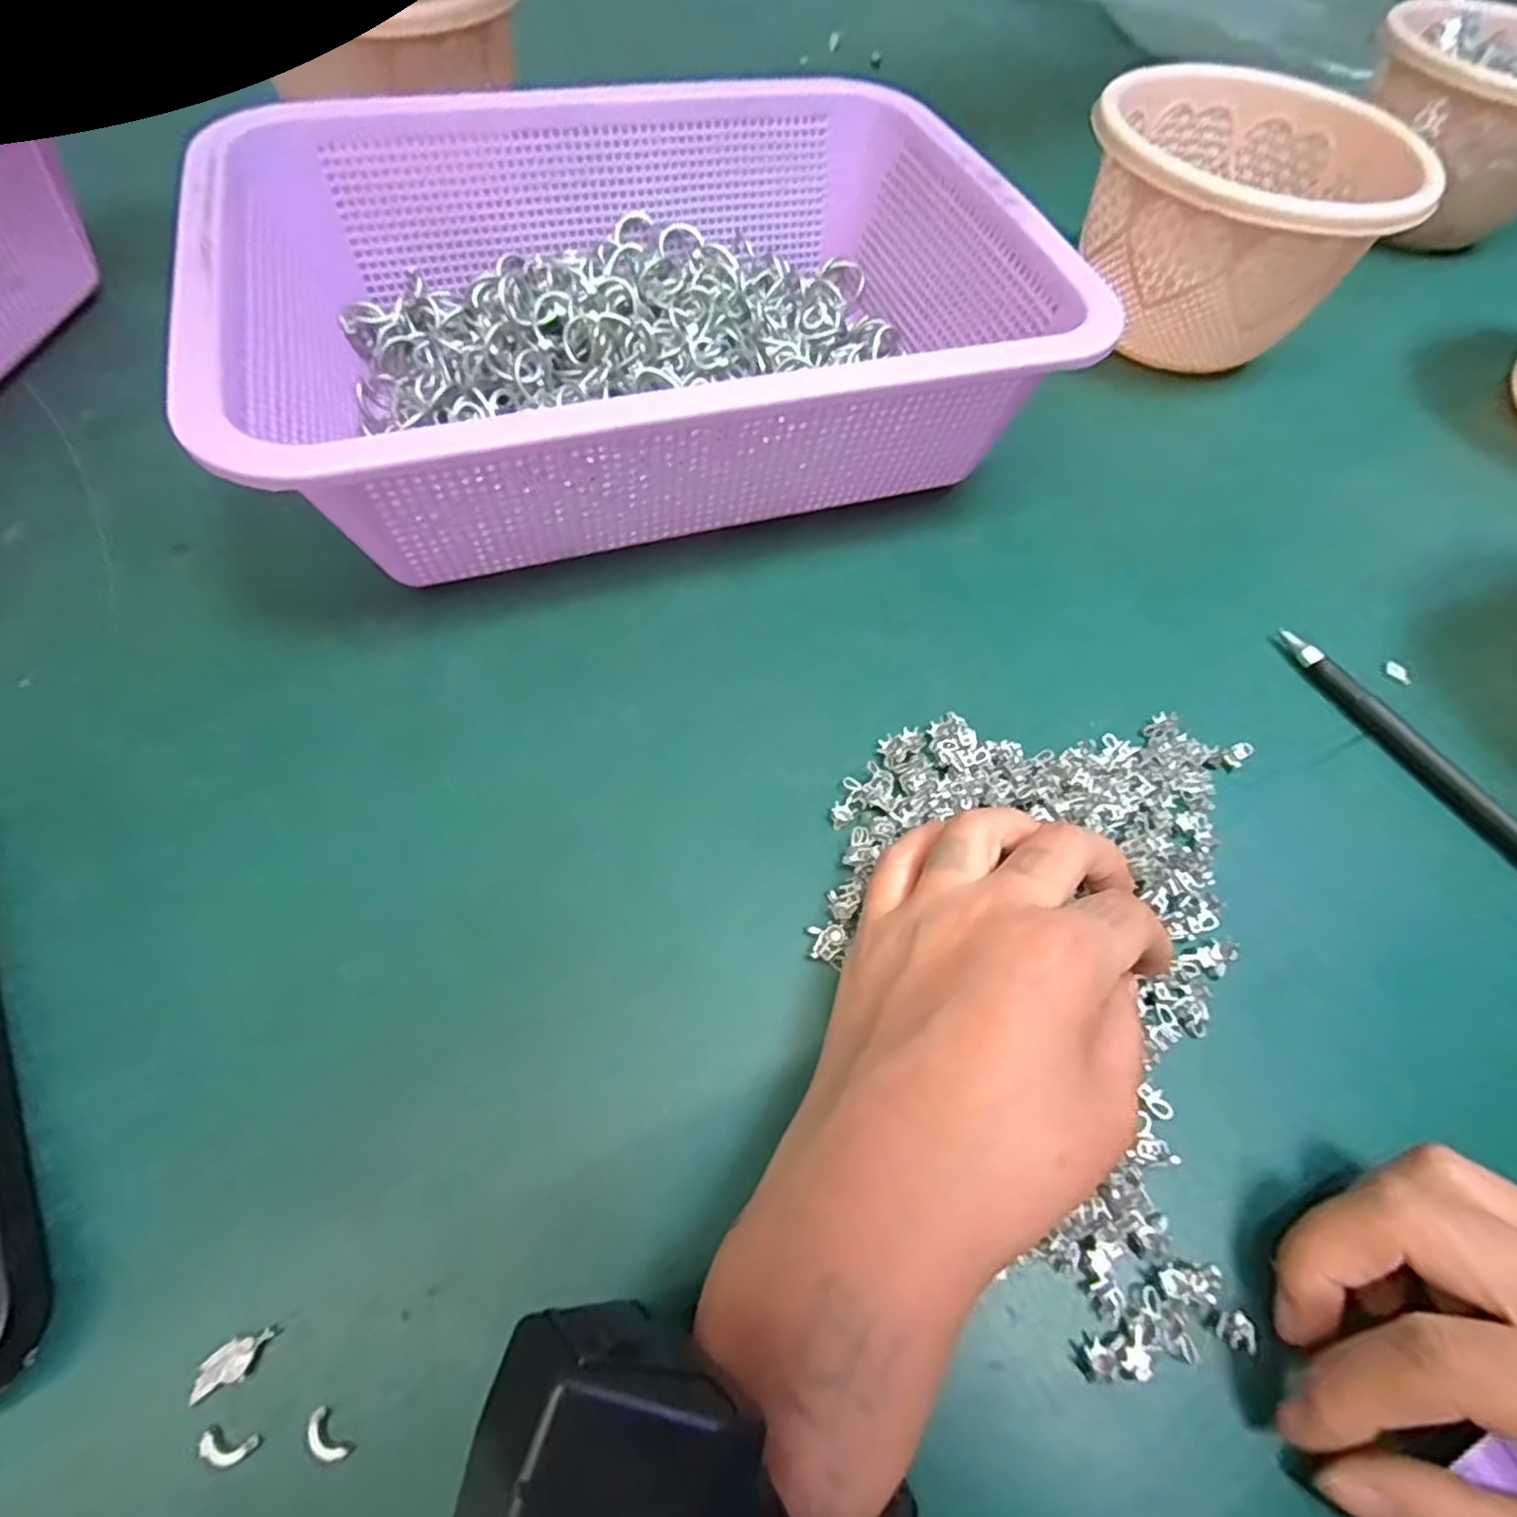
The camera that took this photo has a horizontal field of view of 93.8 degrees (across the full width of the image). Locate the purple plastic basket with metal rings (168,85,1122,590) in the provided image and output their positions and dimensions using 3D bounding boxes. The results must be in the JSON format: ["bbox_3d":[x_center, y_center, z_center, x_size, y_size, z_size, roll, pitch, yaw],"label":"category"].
[{"bbox_3d":[-0.045,-0.174,0.291,0.290,0.085,0.221,-15,62,-12],"label":"purple plastic basket with metal rings"}]

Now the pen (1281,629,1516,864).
[{"bbox_3d":[0.244,0.012,0.248,0.010,0.011,0.150,-24,64,-17],"label":"pen"}]

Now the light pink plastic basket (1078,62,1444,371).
[{"bbox_3d":[0.225,-0.258,0.354,0.133,0.089,0.145,24,61,10],"label":"light pink plastic basket"}]

